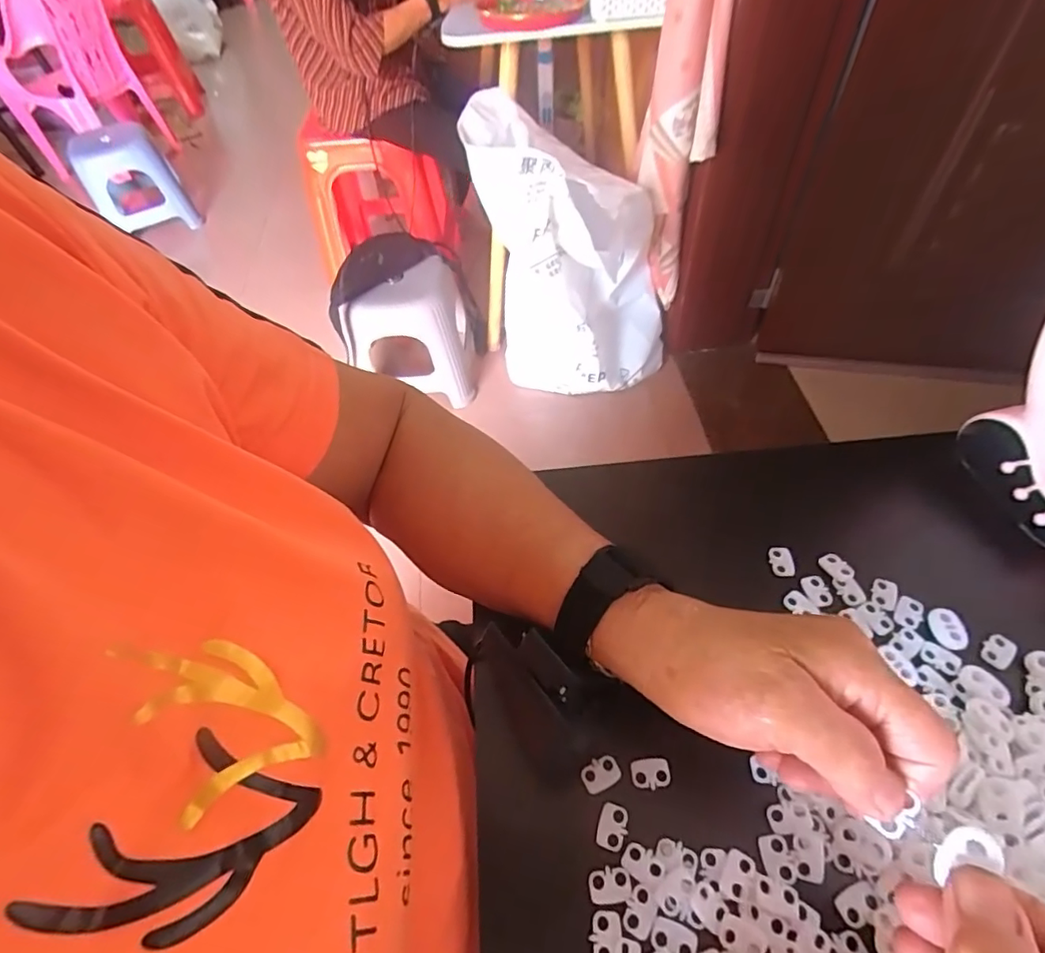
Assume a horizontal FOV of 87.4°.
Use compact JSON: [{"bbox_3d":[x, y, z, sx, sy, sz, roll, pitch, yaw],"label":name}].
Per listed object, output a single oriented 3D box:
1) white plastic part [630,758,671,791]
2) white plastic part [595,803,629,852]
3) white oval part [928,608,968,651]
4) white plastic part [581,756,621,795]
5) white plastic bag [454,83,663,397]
[{"bbox_3d":[0.064,0.147,0.270,0.019,0.004,0.013,-6,55,1],"label":"white plastic part"},{"bbox_3d":[0.042,0.166,0.258,0.014,0.004,0.019,9,57,11],"label":"white plastic part"},{"bbox_3d":[0.234,0.084,0.300,0.015,0.005,0.022,1,55,6],"label":"white oval part"},{"bbox_3d":[0.039,0.148,0.271,0.019,0.004,0.014,-28,58,-14],"label":"white plastic part"},{"bbox_3d":[0.134,-0.485,1.263,0.439,0.625,0.226,-5,55,1],"label":"white plastic bag"}]

